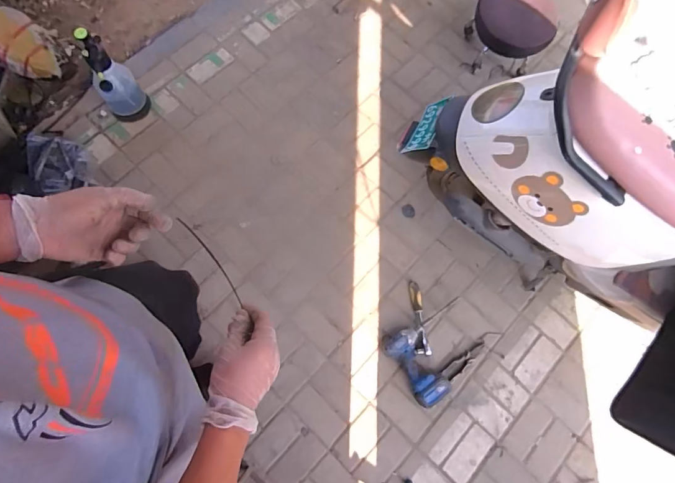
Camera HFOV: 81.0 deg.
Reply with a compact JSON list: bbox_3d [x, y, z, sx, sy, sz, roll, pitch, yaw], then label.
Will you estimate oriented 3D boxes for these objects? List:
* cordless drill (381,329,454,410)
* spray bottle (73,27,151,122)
[{"bbox_3d":[0.256,0.407,1.292,0.127,0.070,0.258,-31,78,-12],"label":"cordless drill"},{"bbox_3d":[-0.785,-0.560,1.359,0.136,0.333,0.134,1,75,-4],"label":"spray bottle"}]

